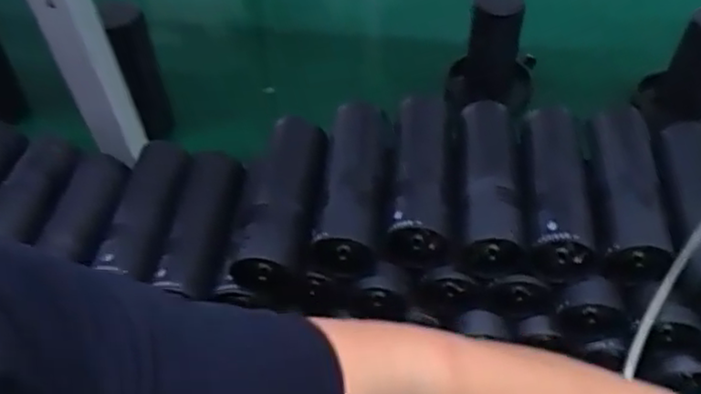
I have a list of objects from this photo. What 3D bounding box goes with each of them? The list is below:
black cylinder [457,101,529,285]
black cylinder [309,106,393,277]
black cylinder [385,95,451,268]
[{"bbox_3d":[0.117,-0.014,0.609,0.058,0.047,0.168,3,52,5],"label":"black cylinder"},{"bbox_3d":[0.004,-0.010,0.599,0.054,0.053,0.147,6,52,7],"label":"black cylinder"},{"bbox_3d":[0.060,-0.023,0.615,0.055,0.044,0.167,4,52,6],"label":"black cylinder"}]

